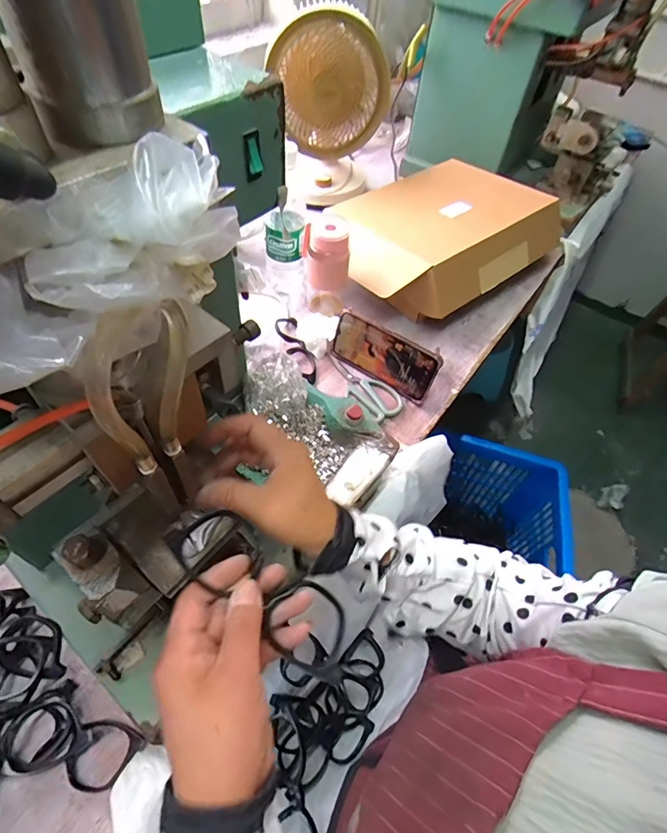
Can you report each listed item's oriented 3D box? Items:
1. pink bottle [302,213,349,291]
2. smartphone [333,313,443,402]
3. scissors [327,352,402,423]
[{"bbox_3d":[-0.012,-0.259,0.681,0.069,0.099,0.055,-7,55,-7],"label":"pink bottle"},{"bbox_3d":[0.073,-0.092,0.638,0.168,0.081,0.010,33,44,16],"label":"smartphone"},{"bbox_3d":[0.043,-0.052,0.650,0.059,0.005,0.146,-33,62,-23],"label":"scissors"}]

